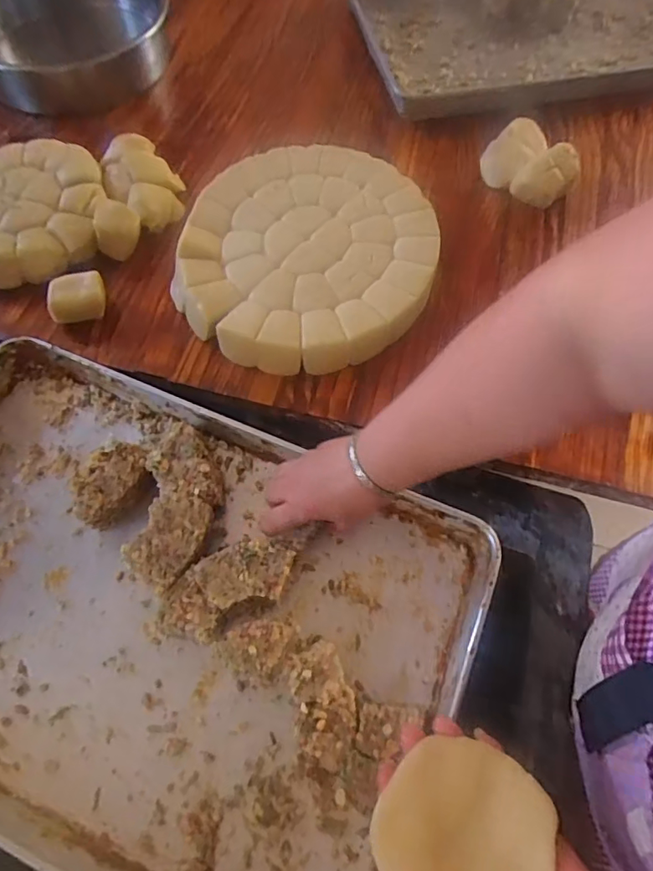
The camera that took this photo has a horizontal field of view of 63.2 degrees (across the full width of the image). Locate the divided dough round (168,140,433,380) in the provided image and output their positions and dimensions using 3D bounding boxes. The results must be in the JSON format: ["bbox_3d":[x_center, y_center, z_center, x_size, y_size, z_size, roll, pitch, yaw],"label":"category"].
[{"bbox_3d":[-0.022,-0.219,0.653,0.290,0.059,0.313,0,66,0],"label":"divided dough round"}]

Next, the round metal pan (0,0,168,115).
[{"bbox_3d":[-0.416,-0.658,0.860,0.291,0.099,0.325,-3,64,-1],"label":"round metal pan"}]

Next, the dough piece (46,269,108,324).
[{"bbox_3d":[-0.292,-0.161,0.629,0.063,0.048,0.051,-9,65,-4],"label":"dough piece"}]

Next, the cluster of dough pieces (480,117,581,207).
[{"bbox_3d":[0.276,-0.378,0.729,0.113,0.045,0.147,-24,67,-11],"label":"cluster of dough pieces"}]

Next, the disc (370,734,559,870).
[{"bbox_3d":[0.083,0.233,0.321,0.098,0.005,0.085,13,46,17],"label":"disc"}]

